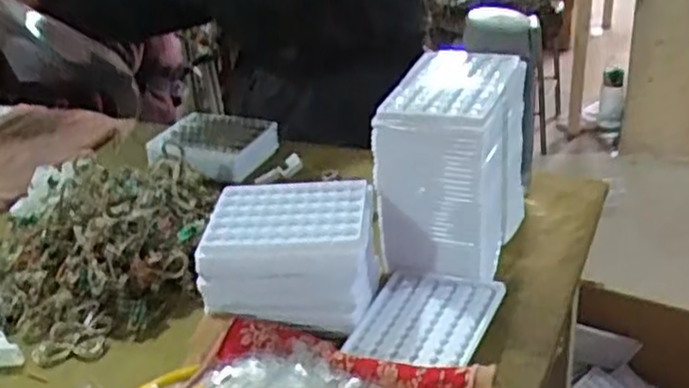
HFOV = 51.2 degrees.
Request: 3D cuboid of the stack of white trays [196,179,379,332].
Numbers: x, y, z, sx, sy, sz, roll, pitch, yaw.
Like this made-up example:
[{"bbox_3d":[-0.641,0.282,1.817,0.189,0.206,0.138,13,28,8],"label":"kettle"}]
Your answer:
[{"bbox_3d":[-0.042,0.048,0.582,0.135,0.081,0.089,-3,31,4],"label":"stack of white trays"}]

